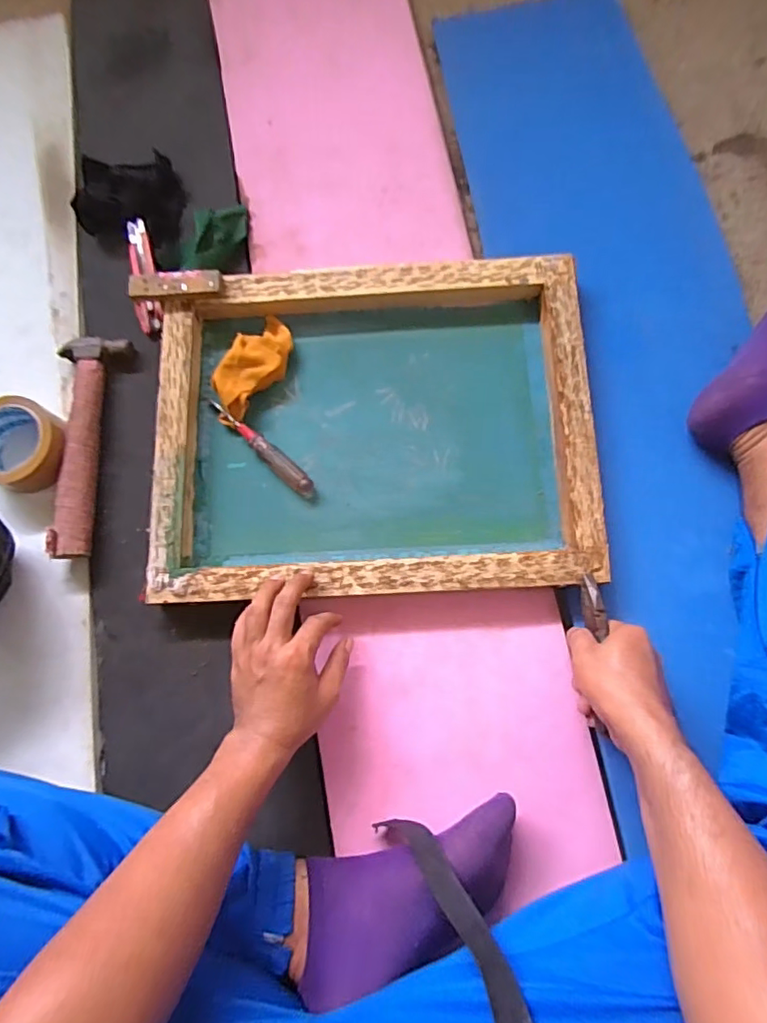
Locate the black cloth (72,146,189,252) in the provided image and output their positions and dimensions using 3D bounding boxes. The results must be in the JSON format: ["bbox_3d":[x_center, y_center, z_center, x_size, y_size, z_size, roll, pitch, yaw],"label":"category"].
[{"bbox_3d":[-0.320,-0.399,0.709,0.134,0.033,0.117,8,79,1],"label":"black cloth"}]

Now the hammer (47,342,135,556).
[{"bbox_3d":[-0.345,-0.078,0.637,0.074,0.031,0.255,8,79,1],"label":"hammer"}]

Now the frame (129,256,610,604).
[{"bbox_3d":[-0.014,-0.093,0.616,0.459,0.053,0.357,-2,80,-1],"label":"frame"}]

